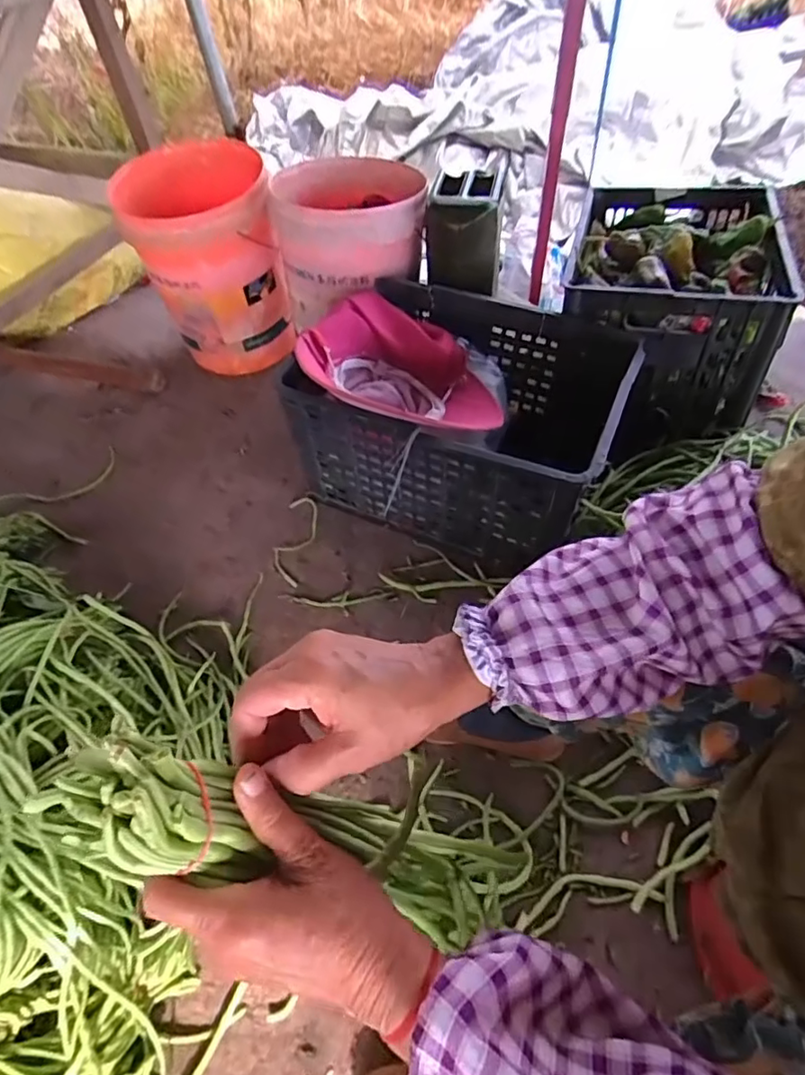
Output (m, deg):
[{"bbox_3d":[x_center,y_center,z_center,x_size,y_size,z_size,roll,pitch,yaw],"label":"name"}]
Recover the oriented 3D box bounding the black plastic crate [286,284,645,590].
[{"bbox_3d":[0.113,-0.202,0.956,0.467,0.267,0.366,19,58,18],"label":"black plastic crate"}]

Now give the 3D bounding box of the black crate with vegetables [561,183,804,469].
[{"bbox_3d":[0.516,-0.485,1.128,0.339,0.292,0.579,12,56,13],"label":"black crate with vegetables"}]

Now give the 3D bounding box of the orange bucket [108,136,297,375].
[{"bbox_3d":[-0.394,-0.564,1.180,0.263,0.363,0.304,-22,55,-11],"label":"orange bucket"}]

